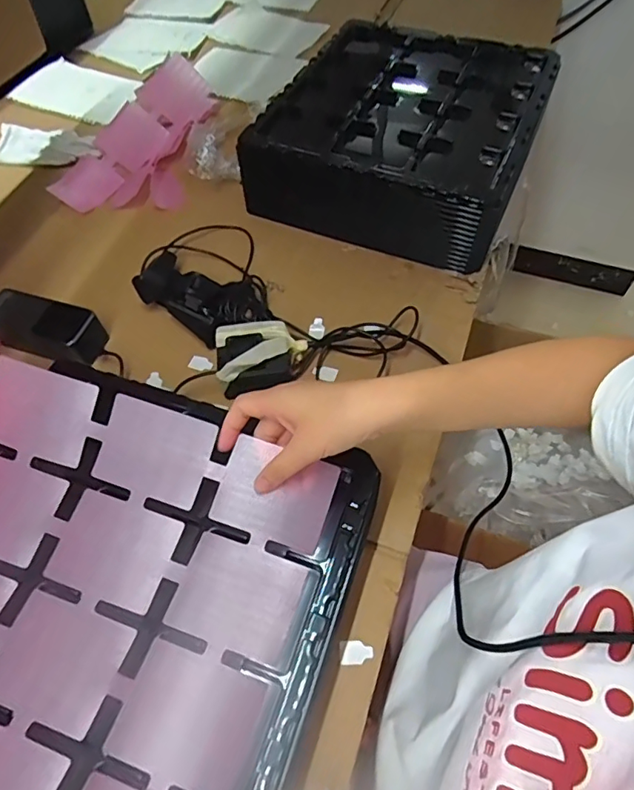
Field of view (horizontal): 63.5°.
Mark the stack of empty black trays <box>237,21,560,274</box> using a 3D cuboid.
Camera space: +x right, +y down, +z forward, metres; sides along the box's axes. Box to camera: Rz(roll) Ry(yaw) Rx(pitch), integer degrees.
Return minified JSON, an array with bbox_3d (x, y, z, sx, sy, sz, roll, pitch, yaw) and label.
[{"bbox_3d":[0.129,-0.373,0.741,0.338,0.119,0.369,21,61,14],"label":"stack of empty black trays"}]

